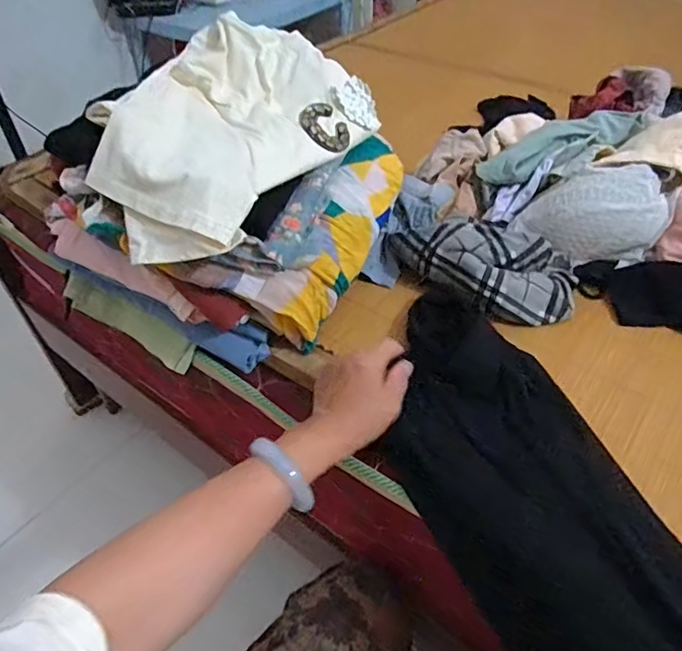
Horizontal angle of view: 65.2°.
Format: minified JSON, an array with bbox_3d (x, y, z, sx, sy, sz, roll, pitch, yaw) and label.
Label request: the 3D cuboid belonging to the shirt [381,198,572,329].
[{"bbox_3d":[0.162,-0.084,0.644,0.235,0.075,0.119,28,53,28],"label":"shirt"}]

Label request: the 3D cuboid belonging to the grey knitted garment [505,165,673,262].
[{"bbox_3d":[0.299,-0.132,0.638,0.162,0.087,0.071,-5,45,-3],"label":"grey knitted garment"}]

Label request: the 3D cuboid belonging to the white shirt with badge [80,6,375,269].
[{"bbox_3d":[-0.113,-0.204,0.546,0.186,0.098,0.307,22,50,23],"label":"white shirt with badge"}]

